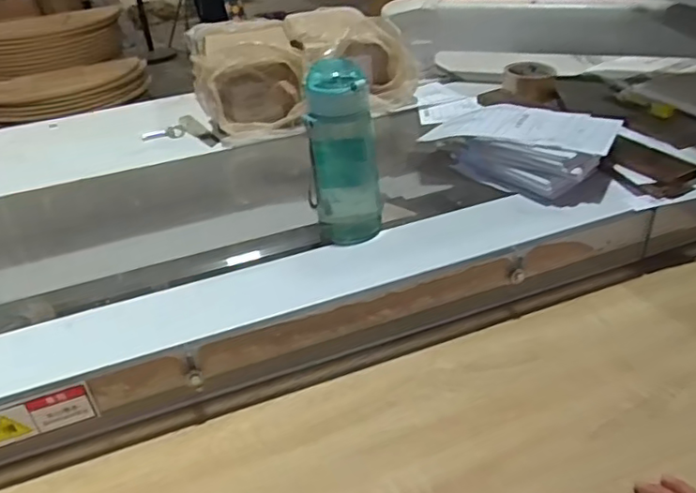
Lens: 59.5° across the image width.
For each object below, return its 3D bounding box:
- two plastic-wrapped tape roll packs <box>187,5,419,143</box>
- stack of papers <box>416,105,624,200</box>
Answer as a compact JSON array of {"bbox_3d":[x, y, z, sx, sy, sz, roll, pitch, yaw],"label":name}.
[{"bbox_3d":[-0.087,-0.325,1.076,0.362,0.129,0.263,-11,34,-10],"label":"two plastic-wrapped tape roll packs"},{"bbox_3d":[0.221,-0.129,0.789,0.226,0.073,0.120,17,39,30],"label":"stack of papers"}]

